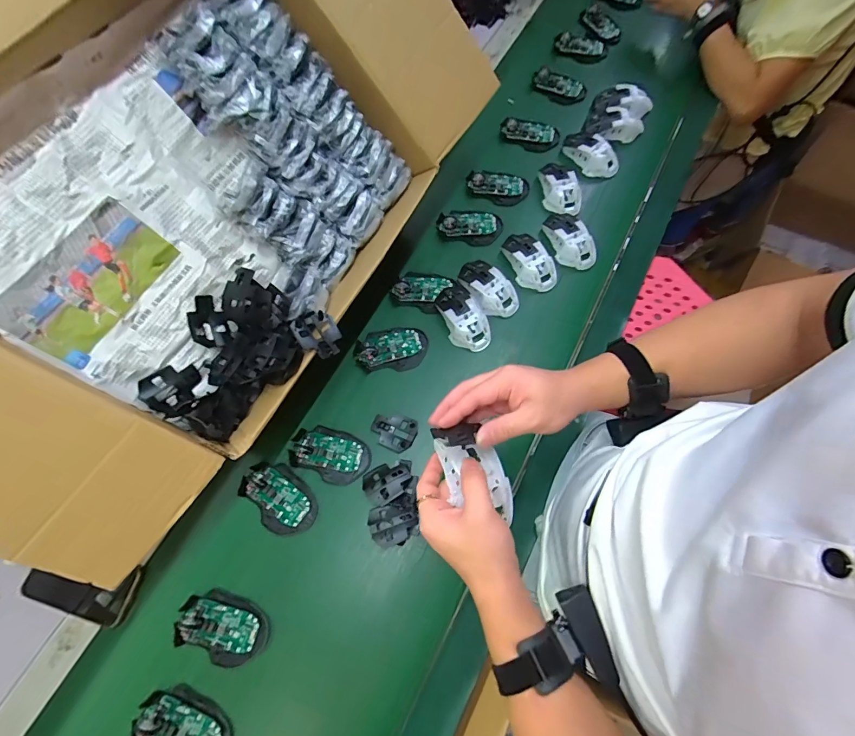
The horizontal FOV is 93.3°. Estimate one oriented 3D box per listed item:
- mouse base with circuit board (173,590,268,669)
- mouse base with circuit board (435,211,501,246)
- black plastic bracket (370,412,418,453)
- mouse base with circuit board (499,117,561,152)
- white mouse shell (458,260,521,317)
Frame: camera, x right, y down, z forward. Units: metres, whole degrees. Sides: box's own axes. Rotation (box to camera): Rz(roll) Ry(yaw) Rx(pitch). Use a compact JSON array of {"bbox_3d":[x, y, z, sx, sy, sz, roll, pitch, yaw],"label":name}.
[{"bbox_3d":[-0.263,0.331,0.515,0.112,0.028,0.070,15,72,8],"label":"mouse base with circuit board"},{"bbox_3d":[0.075,-0.259,0.726,0.113,0.028,0.070,10,72,6],"label":"mouse base with circuit board"},{"bbox_3d":[-0.050,0.094,0.605,0.065,0.009,0.054,23,74,10],"label":"black plastic bracket"},{"bbox_3d":[0.201,-0.464,0.797,0.117,0.018,0.072,13,72,7],"label":"mouse base with circuit board"},{"bbox_3d":[0.100,-0.135,0.669,0.067,0.029,0.113,-34,73,-9],"label":"white mouse shell"}]

